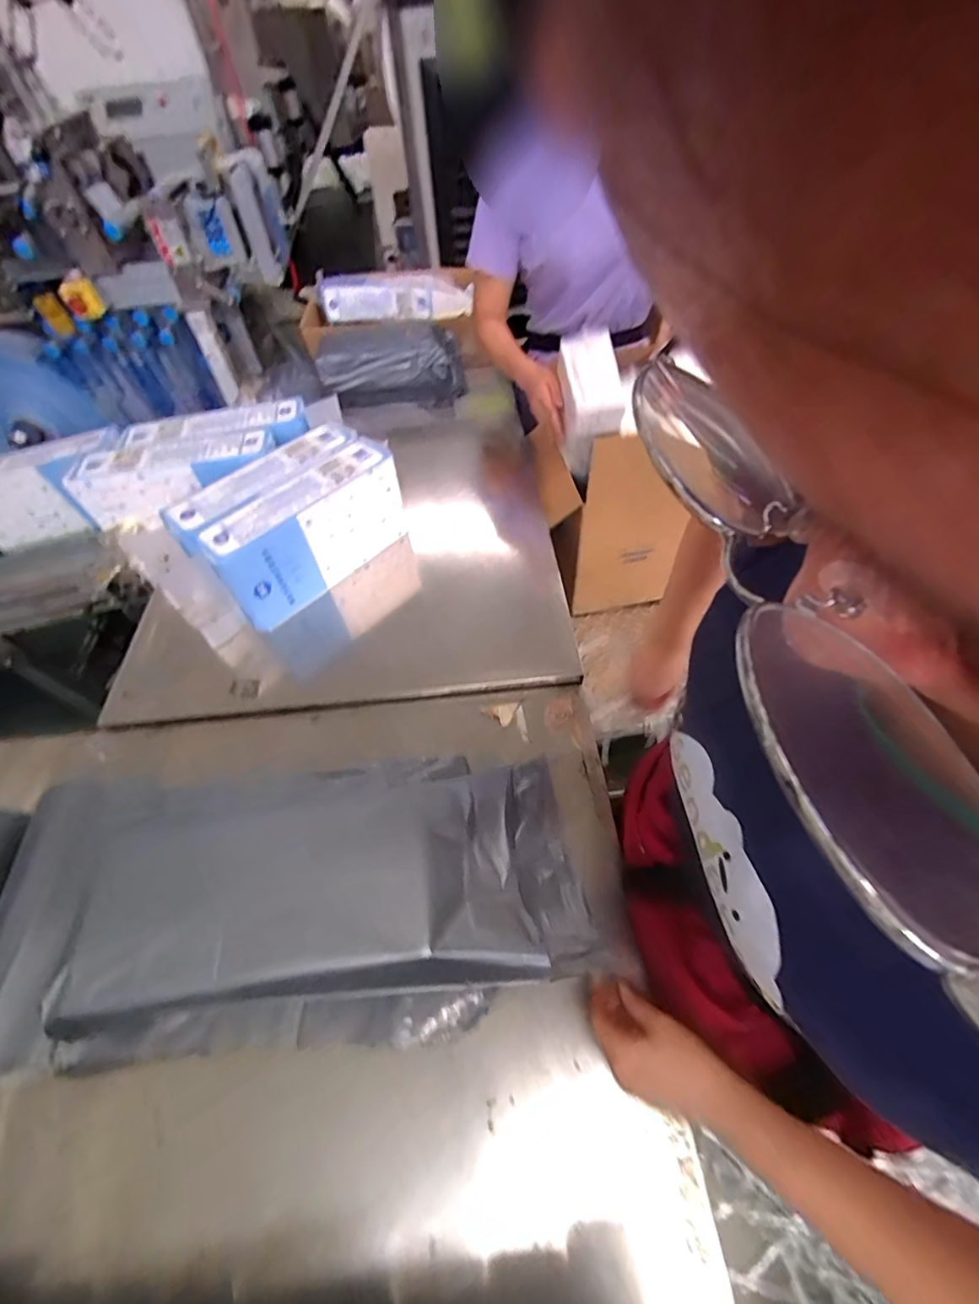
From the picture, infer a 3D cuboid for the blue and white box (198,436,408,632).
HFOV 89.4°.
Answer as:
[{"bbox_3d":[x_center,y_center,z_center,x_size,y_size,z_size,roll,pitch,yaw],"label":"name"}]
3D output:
[{"bbox_3d":[-0.293,-0.199,0.822,0.095,0.159,0.337,34,63,27],"label":"blue and white box"}]

